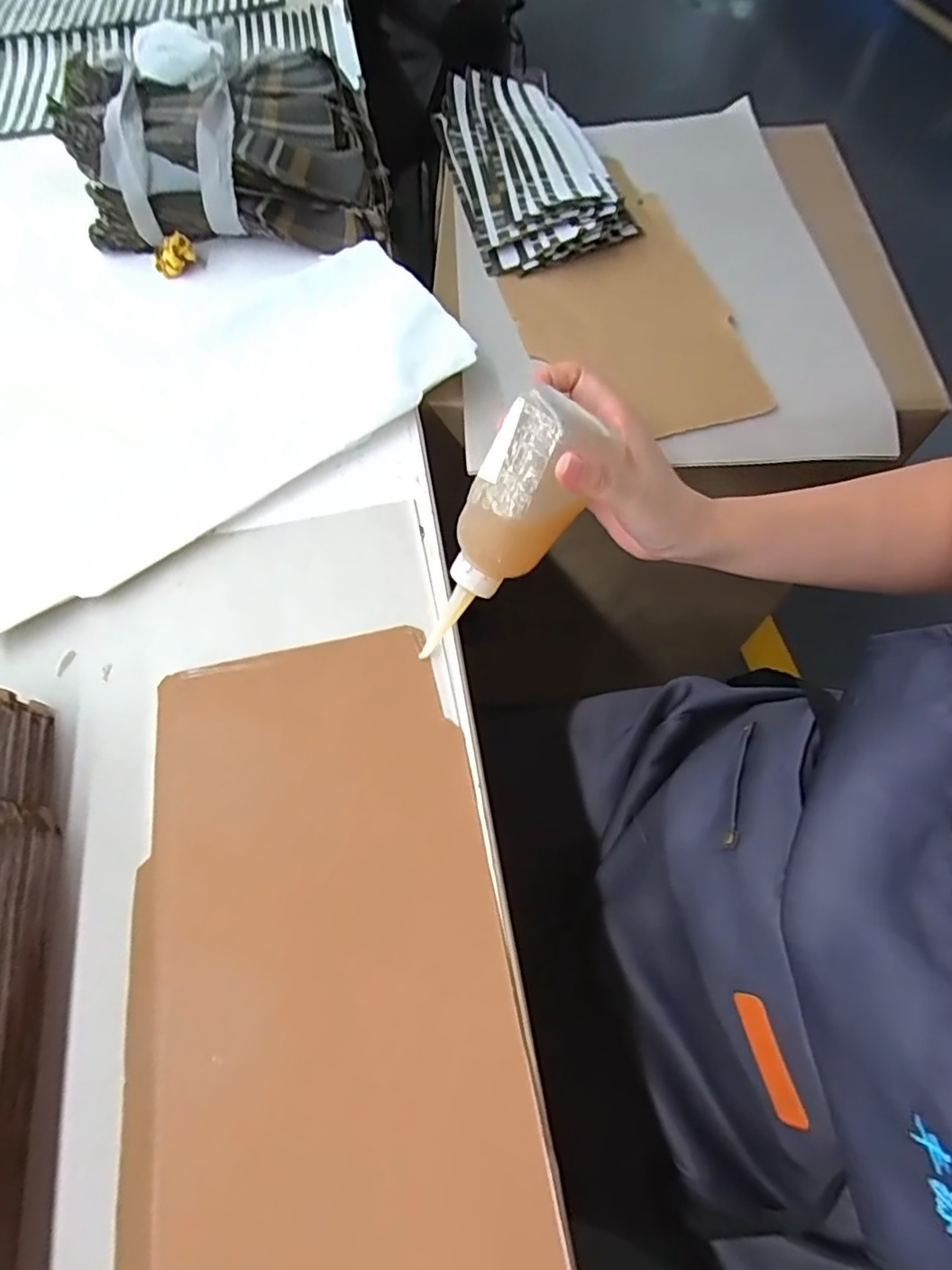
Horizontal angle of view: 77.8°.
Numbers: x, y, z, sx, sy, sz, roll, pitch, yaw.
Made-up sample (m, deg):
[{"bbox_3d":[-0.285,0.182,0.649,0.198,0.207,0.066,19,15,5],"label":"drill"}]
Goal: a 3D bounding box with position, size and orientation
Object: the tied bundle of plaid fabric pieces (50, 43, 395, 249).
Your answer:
[{"bbox_3d":[-0.232,-0.444,0.557,0.290,0.109,0.129,2,64,2],"label":"tied bundle of plaid fabric pieces"}]

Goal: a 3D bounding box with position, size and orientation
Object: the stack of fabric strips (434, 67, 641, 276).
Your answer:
[{"bbox_3d":[0.055,-0.495,0.630,0.158,0.056,0.278,-15,65,-7],"label":"stack of fabric strips"}]

